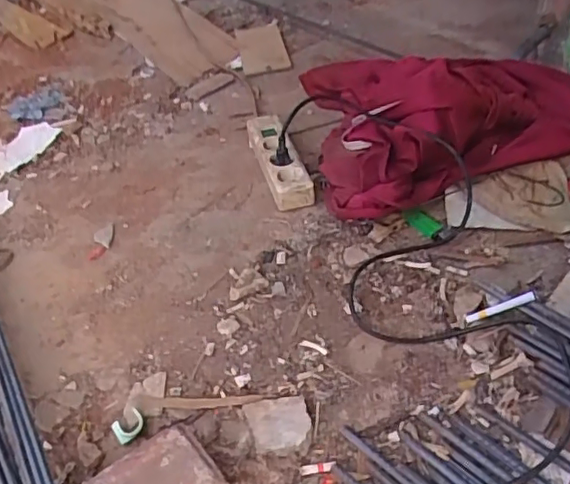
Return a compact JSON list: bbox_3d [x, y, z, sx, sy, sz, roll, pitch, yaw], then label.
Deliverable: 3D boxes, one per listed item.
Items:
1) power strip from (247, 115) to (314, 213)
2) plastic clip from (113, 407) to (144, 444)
[{"bbox_3d":[-0.011,-0.131,0.908,0.059,0.045,0.214,-14,46,-9],"label":"power strip"},{"bbox_3d":[-0.172,0.204,0.639,0.033,0.015,0.032,-27,49,-21],"label":"plastic clip"}]

